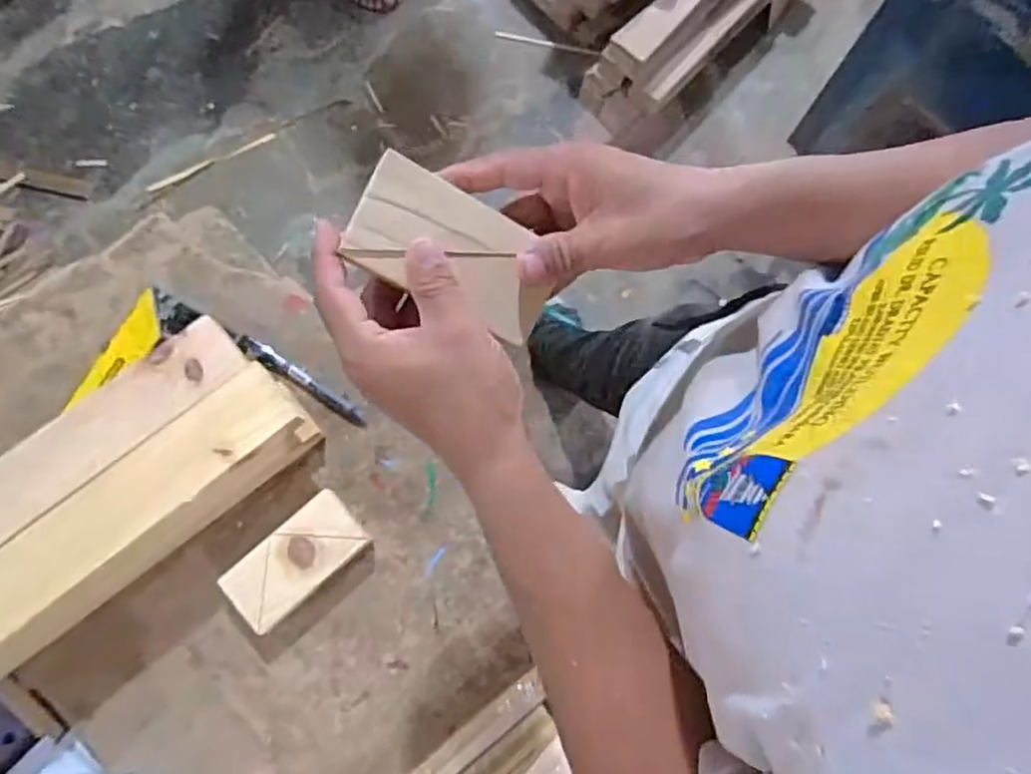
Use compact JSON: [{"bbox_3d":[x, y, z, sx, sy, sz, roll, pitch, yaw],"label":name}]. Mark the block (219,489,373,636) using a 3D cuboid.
[{"bbox_3d":[-0.197,0.156,0.600,0.123,0.028,0.063,-40,82,-9],"label":"block"}]

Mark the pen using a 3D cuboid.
[{"bbox_3d":[-0.207,-0.006,0.645,0.143,0.011,0.018,32,78,5],"label":"pen"}]

